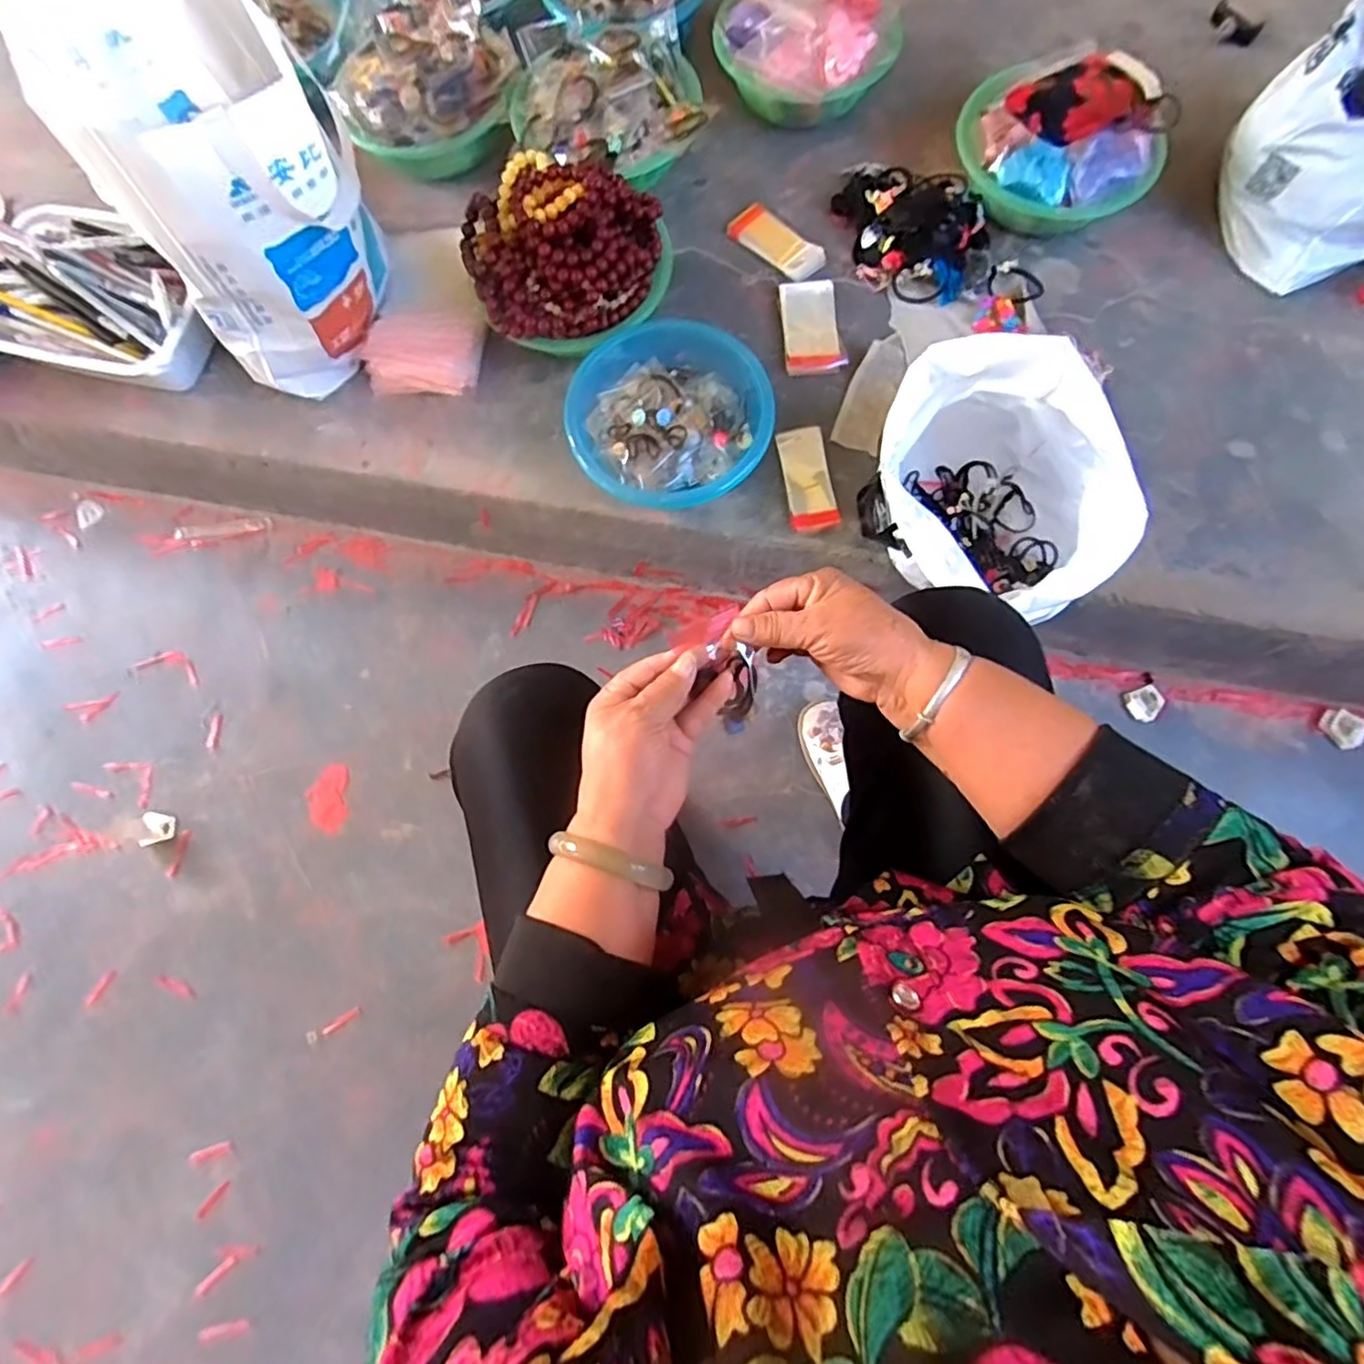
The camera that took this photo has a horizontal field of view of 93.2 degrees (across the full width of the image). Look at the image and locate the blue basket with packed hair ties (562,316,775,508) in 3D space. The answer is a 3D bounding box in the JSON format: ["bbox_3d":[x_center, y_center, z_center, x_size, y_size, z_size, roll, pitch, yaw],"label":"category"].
[{"bbox_3d":[-0.012,-0.310,0.745,0.222,0.082,0.219,0,75,2],"label":"blue basket with packed hair ties"}]

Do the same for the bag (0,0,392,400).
[{"bbox_3d":[-0.451,-0.501,0.688,0.219,0.310,0.224,-24,76,-4],"label":"bag"}]

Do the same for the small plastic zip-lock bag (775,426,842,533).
[{"bbox_3d":[0.148,-0.241,0.757,0.055,0.010,0.136,-9,75,0],"label":"small plastic zip-lock bag"}]

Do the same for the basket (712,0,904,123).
[{"bbox_3d":[0.167,-0.850,0.849,0.234,0.100,0.229,19,77,7],"label":"basket"}]

